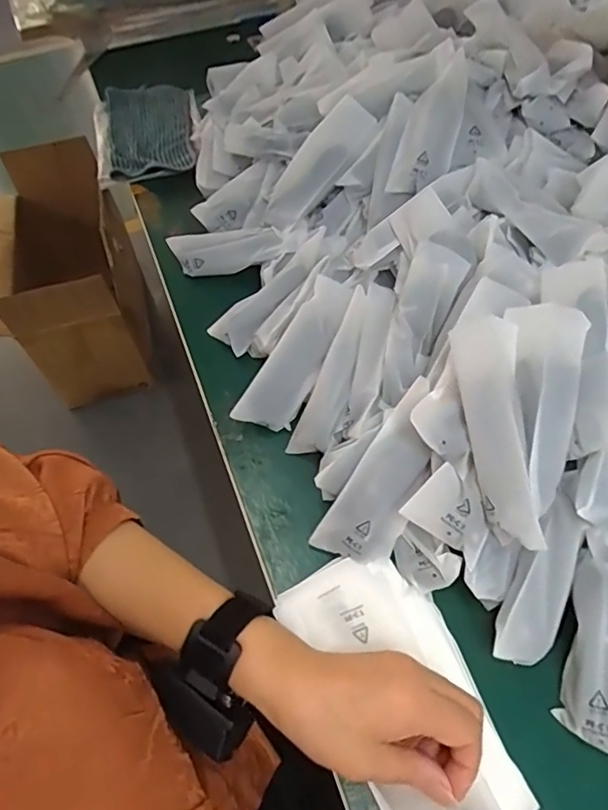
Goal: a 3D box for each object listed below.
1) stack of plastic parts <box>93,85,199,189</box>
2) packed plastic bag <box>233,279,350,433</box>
[{"bbox_3d":[-0.231,-0.406,0.798,0.149,0.033,0.263,-11,55,-5],"label":"stack of plastic parts"},{"bbox_3d":[-0.002,-0.046,0.496,0.048,0.012,0.154,31,82,2],"label":"packed plastic bag"}]

